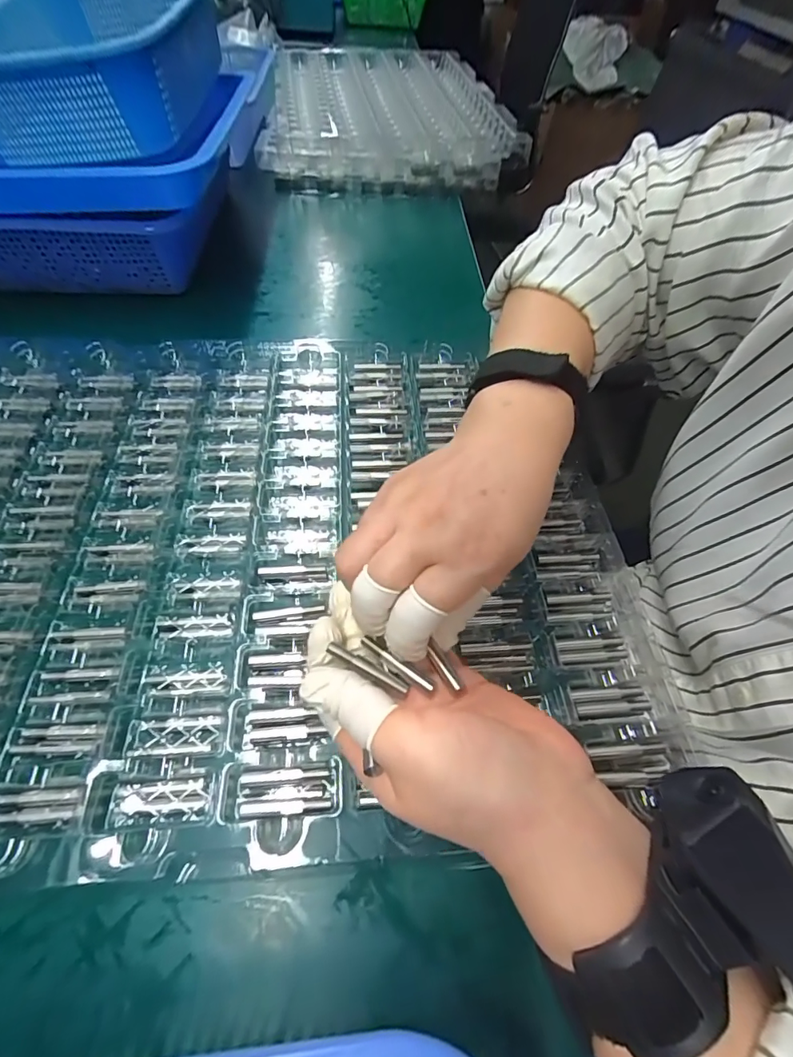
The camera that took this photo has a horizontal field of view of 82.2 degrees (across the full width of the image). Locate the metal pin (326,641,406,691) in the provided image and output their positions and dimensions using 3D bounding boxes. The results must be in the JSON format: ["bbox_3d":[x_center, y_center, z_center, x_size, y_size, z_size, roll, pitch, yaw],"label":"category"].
[{"bbox_3d":[-0.013,0.067,0.216,0.039,0.004,0.004,28,58,2],"label":"metal pin"}]

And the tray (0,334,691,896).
[{"bbox_3d":[-0.097,-0.005,0.312,0.485,0.022,0.382,-2,56,-5],"label":"tray"}]

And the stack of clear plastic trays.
[{"bbox_3d":[-0.023,-0.693,0.764,0.372,0.092,0.456,0,54,-8],"label":"stack of clear plastic trays"}]

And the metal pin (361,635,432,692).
[{"bbox_3d":[0.000,0.065,0.220,0.038,0.004,0.004,29,59,21],"label":"metal pin"}]

